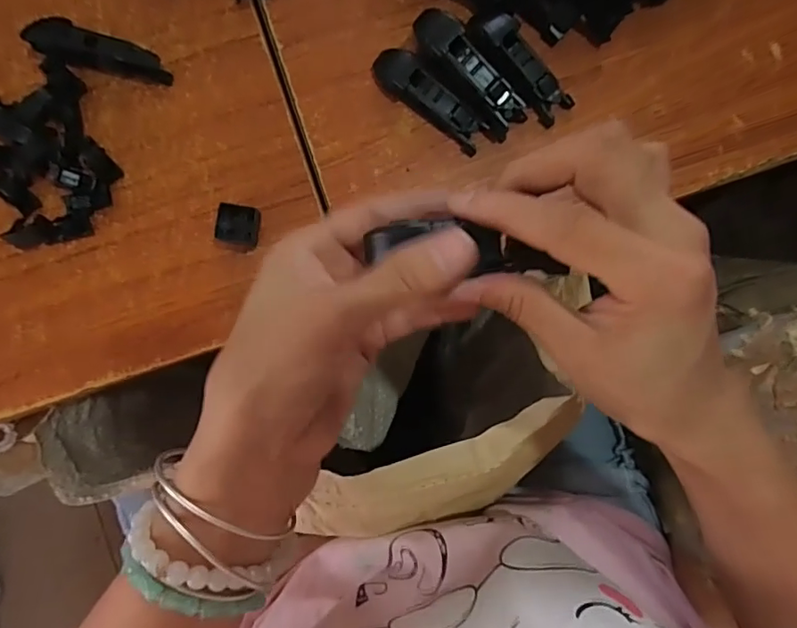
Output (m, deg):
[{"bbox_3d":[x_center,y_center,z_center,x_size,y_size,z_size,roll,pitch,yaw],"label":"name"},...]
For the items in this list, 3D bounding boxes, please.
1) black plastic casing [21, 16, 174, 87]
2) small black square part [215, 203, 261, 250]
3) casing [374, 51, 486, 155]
[{"bbox_3d":[-0.158,-0.138,0.281,0.069,0.018,0.017,16,89,-3],"label":"black plastic casing"},{"bbox_3d":[-0.085,-0.047,0.285,0.020,0.017,0.020,9,90,-3],"label":"small black square part"},{"bbox_3d":[0.016,-0.116,0.291,0.023,0.013,0.072,-44,92,-2],"label":"casing"}]

